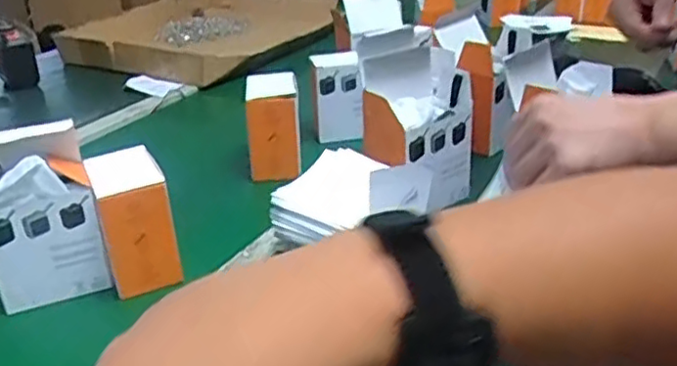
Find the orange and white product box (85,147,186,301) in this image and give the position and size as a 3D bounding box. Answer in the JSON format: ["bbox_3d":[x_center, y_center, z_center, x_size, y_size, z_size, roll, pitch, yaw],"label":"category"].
[{"bbox_3d":[-0.207,0.036,0.672,0.063,0.117,0.094,-15,28,-21],"label":"orange and white product box"}]

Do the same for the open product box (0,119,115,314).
[{"bbox_3d":[-0.283,0.029,0.629,0.101,0.164,0.054,-16,28,-22],"label":"open product box"}]

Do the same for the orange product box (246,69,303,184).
[{"bbox_3d":[-0.083,-0.074,0.876,0.066,0.120,0.088,-4,26,0],"label":"orange product box"}]

